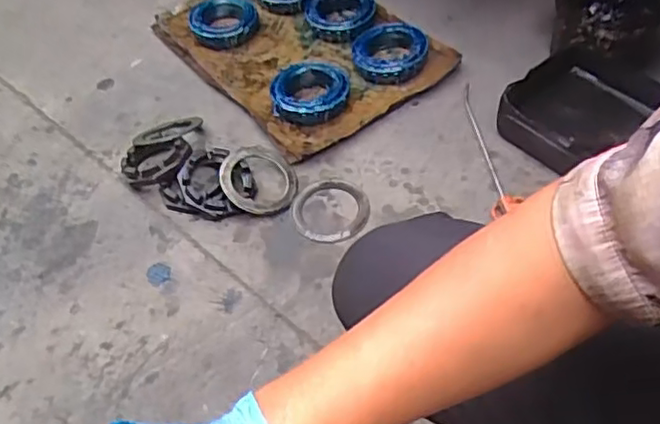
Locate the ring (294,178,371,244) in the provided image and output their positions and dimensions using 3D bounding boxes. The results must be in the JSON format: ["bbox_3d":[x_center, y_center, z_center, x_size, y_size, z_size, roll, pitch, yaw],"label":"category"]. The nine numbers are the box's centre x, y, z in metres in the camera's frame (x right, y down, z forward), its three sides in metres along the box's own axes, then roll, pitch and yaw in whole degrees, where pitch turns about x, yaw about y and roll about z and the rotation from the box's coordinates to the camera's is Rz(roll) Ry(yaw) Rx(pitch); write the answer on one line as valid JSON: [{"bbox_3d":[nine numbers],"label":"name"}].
[{"bbox_3d":[0.000,-0.002,1.027,0.117,0.008,0.124,-2,51,3],"label":"ring"}]

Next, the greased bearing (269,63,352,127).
[{"bbox_3d":[-0.034,-0.211,1.148,0.133,0.044,0.121,-2,51,3],"label":"greased bearing"}]

